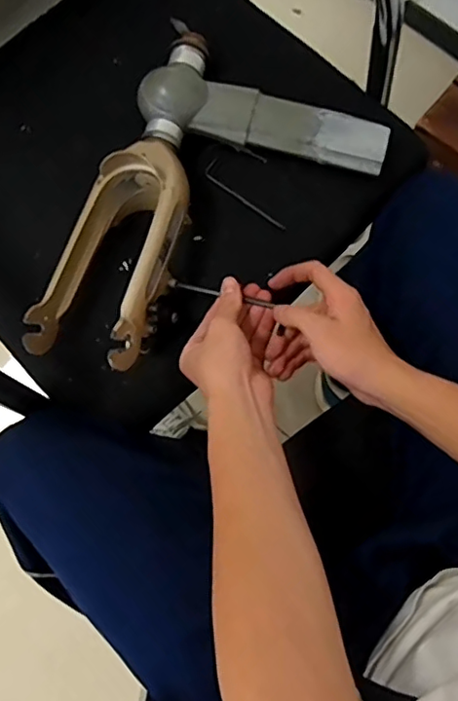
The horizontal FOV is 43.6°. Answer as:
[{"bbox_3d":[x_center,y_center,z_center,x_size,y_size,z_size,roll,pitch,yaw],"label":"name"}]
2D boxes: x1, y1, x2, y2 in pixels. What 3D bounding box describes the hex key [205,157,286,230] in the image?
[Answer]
[{"bbox_3d":[0.018,-0.163,0.606,0.107,0.006,0.020,42,81,9],"label":"hex key"}]

